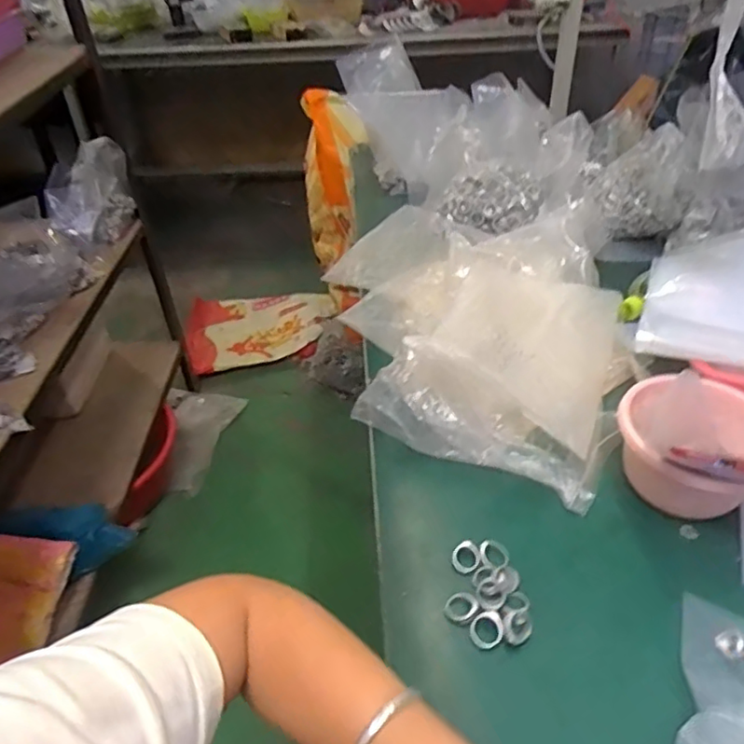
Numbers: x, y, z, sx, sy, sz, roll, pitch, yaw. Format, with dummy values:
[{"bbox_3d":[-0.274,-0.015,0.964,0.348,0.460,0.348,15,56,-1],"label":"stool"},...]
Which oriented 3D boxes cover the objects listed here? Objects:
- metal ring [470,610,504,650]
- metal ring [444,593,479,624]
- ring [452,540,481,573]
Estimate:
[{"bbox_3d":[0.098,0.220,0.510,0.030,0.004,0.026,-37,60,4],"label":"metal ring"},{"bbox_3d":[0.079,0.208,0.528,0.030,0.005,0.028,21,64,45],"label":"metal ring"},{"bbox_3d":[0.089,0.175,0.565,0.028,0.009,0.028,-2,40,1],"label":"ring"}]

